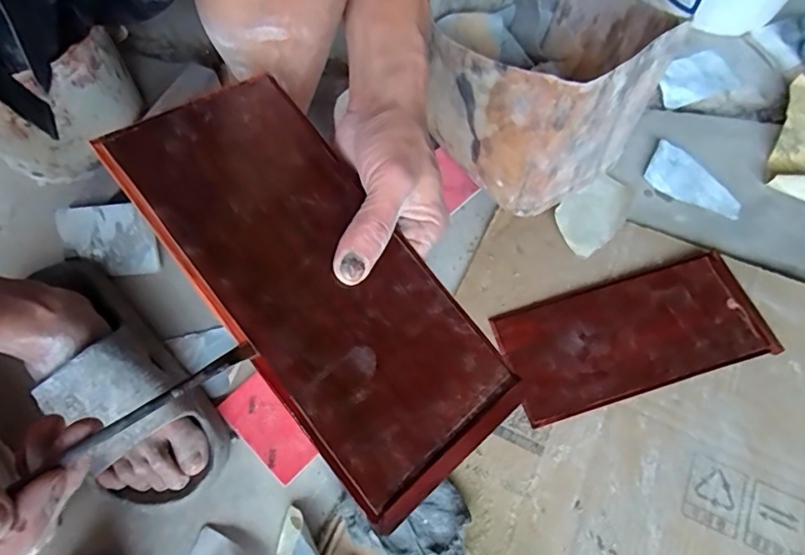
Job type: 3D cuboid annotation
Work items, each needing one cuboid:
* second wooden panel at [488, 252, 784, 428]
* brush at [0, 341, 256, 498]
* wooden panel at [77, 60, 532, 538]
[{"bbox_3d":[0.226,0.055,0.504,0.250,0.024,0.112,-15,68,-7],"label":"second wooden panel"},{"bbox_3d":[-0.144,0.079,0.198,0.008,0.004,0.198,43,49,16],"label":"brush"},{"bbox_3d":[-0.047,-0.002,0.282,0.111,0.005,0.250,-36,83,-25],"label":"wooden panel"}]

